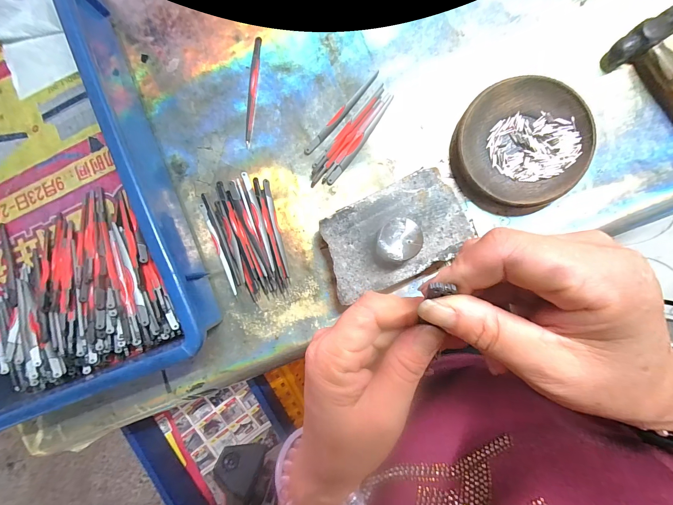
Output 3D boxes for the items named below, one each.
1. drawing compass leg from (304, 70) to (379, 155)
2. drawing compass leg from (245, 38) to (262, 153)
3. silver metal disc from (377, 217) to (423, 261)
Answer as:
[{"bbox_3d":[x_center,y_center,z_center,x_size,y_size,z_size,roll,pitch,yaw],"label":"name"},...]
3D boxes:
[{"bbox_3d":[0.005,-0.138,0.283,0.009,0.004,0.103,43,95,4],"label":"drawing compass leg"},{"bbox_3d":[-0.087,-0.165,0.294,0.009,0.004,0.109,7,92,7],"label":"drawing compass leg"},{"bbox_3d":[0.051,-0.011,0.235,0.035,0.022,0.033,-1,91,7],"label":"silver metal disc"}]

